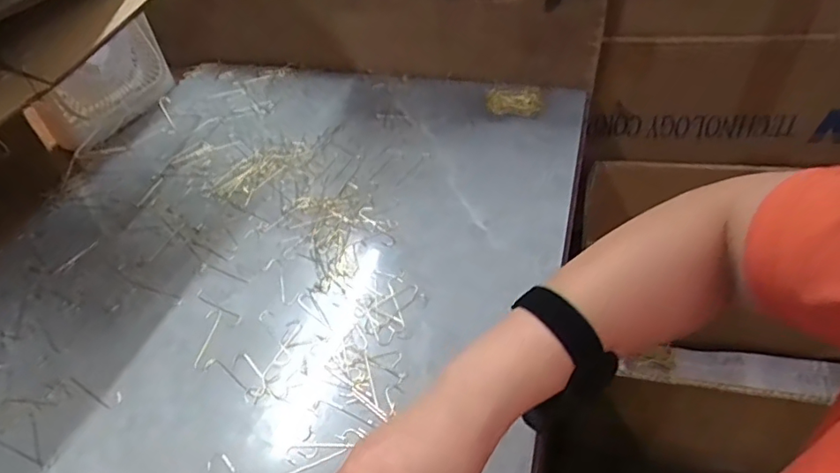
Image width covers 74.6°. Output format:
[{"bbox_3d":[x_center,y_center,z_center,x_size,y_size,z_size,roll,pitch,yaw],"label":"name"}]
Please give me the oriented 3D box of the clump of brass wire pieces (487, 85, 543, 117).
[{"bbox_3d":[0.121,-0.176,0.712,0.071,0.027,0.037,5,44,12],"label":"clump of brass wire pieces"}]

